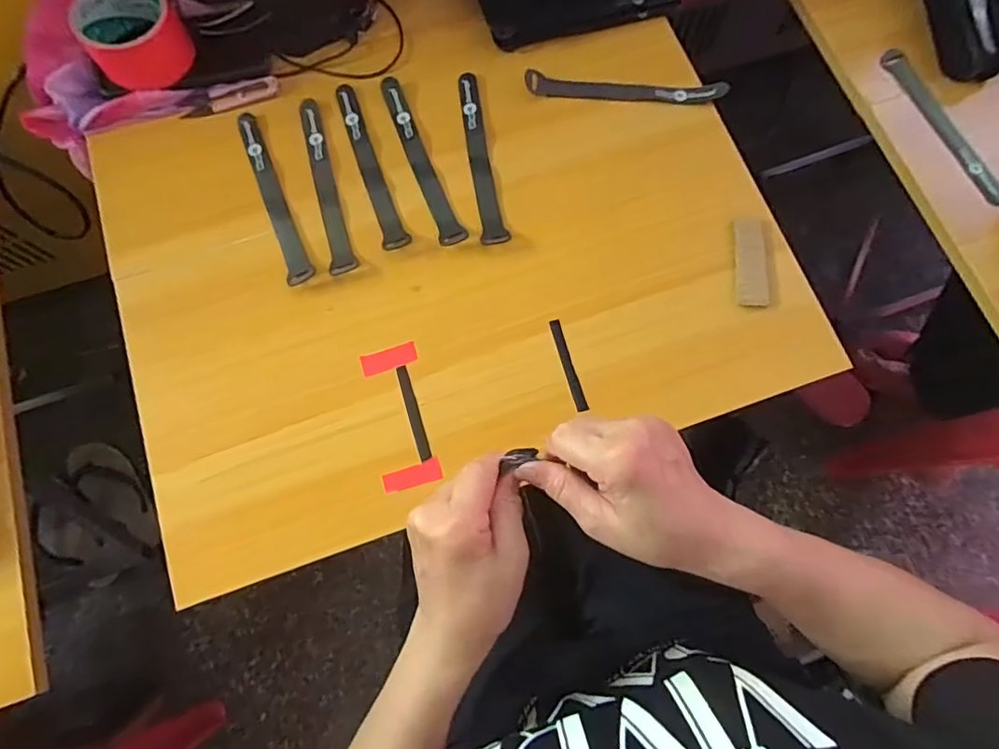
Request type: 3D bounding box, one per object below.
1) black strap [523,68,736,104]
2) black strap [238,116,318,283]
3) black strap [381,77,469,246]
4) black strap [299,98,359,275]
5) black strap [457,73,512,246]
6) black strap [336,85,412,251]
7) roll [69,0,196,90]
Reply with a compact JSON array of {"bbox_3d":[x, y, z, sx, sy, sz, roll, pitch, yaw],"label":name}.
[{"bbox_3d":[0.123,-0.279,0.528,0.192,0.011,0.025,4,76,2],"label":"black strap"},{"bbox_3d":[-0.212,-0.169,0.508,0.023,0.007,0.190,-21,77,-4],"label":"black strap"},{"bbox_3d":[-0.074,-0.205,0.515,0.023,0.007,0.189,-20,77,-4],"label":"black strap"},{"bbox_3d":[-0.165,-0.180,0.512,0.023,0.005,0.185,-16,77,-3],"label":"black strap"},{"bbox_3d":[-0.019,-0.208,0.513,0.024,0.010,0.188,-11,76,-2],"label":"black strap"},{"bbox_3d":[-0.122,-0.200,0.516,0.024,0.006,0.182,-18,77,-3],"label":"black strap"},{"bbox_3d":[-0.343,-0.321,0.506,0.086,0.049,0.078,-32,78,-6],"label":"roll"}]

